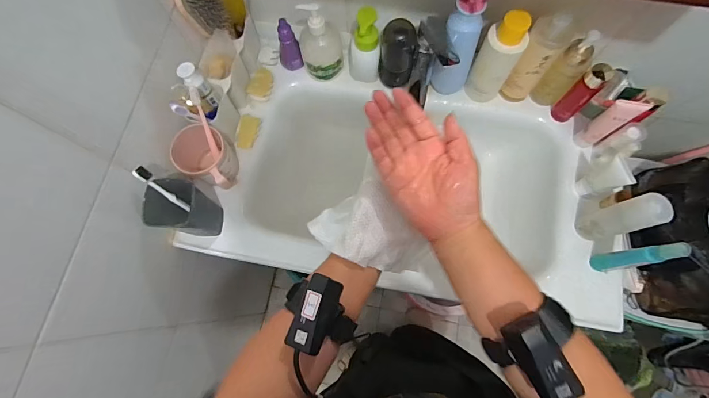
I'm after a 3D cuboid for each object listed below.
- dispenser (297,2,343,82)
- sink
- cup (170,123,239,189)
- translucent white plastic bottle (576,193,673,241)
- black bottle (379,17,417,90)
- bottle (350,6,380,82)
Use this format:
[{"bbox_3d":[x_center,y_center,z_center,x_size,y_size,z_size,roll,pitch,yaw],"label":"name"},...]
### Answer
[{"bbox_3d":[-0.063,-0.297,0.670,0.078,0.151,0.060,-18,75,-3],"label":"dispenser"},{"bbox_3d":[0.109,-0.024,0.750,0.747,0.161,0.413,10,75,4],"label":"sink"},{"bbox_3d":[-0.260,-0.076,0.650,0.116,0.108,0.089,24,77,8],"label":"cup"},{"bbox_3d":[0.419,0.033,0.569,0.044,0.173,0.047,0,75,2],"label":"translucent white plastic bottle"},{"bbox_3d":[0.080,-0.264,0.660,0.065,0.122,0.057,5,75,3],"label":"black bottle"},{"bbox_3d":[0.019,-0.288,0.676,0.059,0.150,0.046,0,75,2],"label":"bottle"}]

